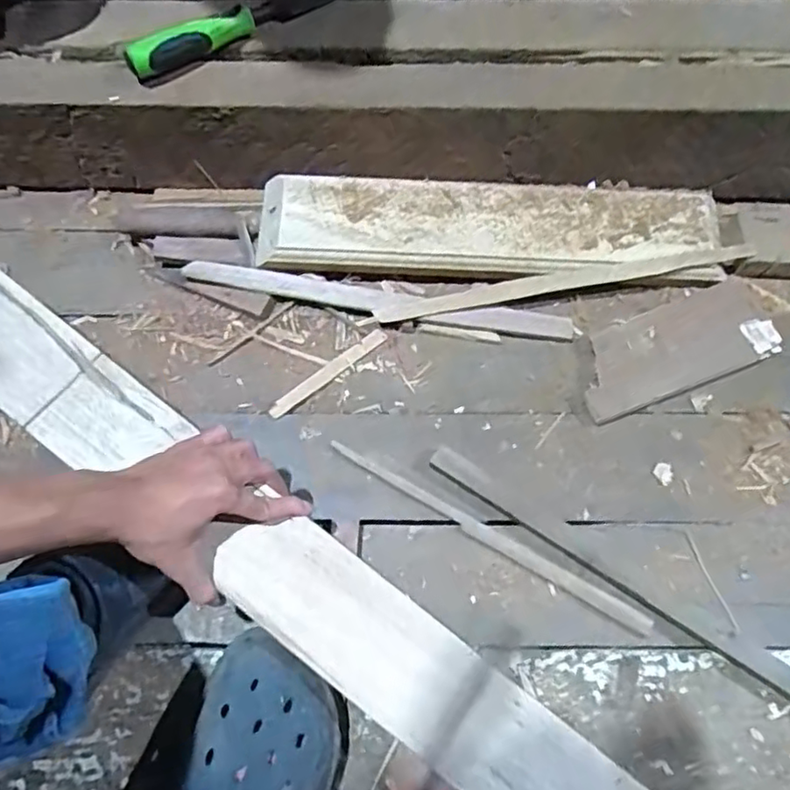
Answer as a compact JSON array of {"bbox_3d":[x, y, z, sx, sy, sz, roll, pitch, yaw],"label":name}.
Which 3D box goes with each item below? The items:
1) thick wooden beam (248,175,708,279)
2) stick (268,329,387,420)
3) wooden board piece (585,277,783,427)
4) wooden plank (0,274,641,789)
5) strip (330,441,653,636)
[{"bbox_3d":[0.093,-0.174,0.650,0.475,0.043,0.103,2,69,1],"label":"thick wooden beam"},{"bbox_3d":[-0.067,-0.023,0.616,0.138,0.005,0.017,-37,73,-12],"label":"stick"},{"bbox_3d":[0.275,-0.045,0.611,0.198,0.023,0.087,-20,71,-7],"label":"wooden board piece"},{"bbox_3d":[-0.116,0.114,0.482,0.723,0.018,0.084,37,74,7],"label":"wooden plank"},{"bbox_3d":[0.081,0.125,0.558,0.316,0.007,0.016,29,72,11],"label":"strip"}]

